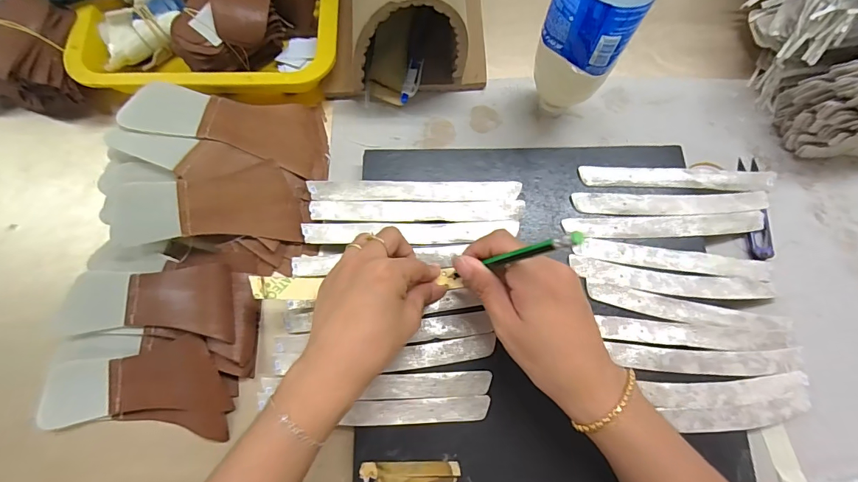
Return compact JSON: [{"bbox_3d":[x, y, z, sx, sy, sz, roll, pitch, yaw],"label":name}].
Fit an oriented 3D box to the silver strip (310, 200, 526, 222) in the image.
[{"bbox_3d":[-0.012,-0.027,0.375,0.190,0.008,0.020,0,75,2],"label":"silver strip"}]

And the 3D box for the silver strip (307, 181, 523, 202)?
[{"bbox_3d":[-0.014,-0.045,0.377,0.190,0.004,0.020,1,75,0],"label":"silver strip"}]

